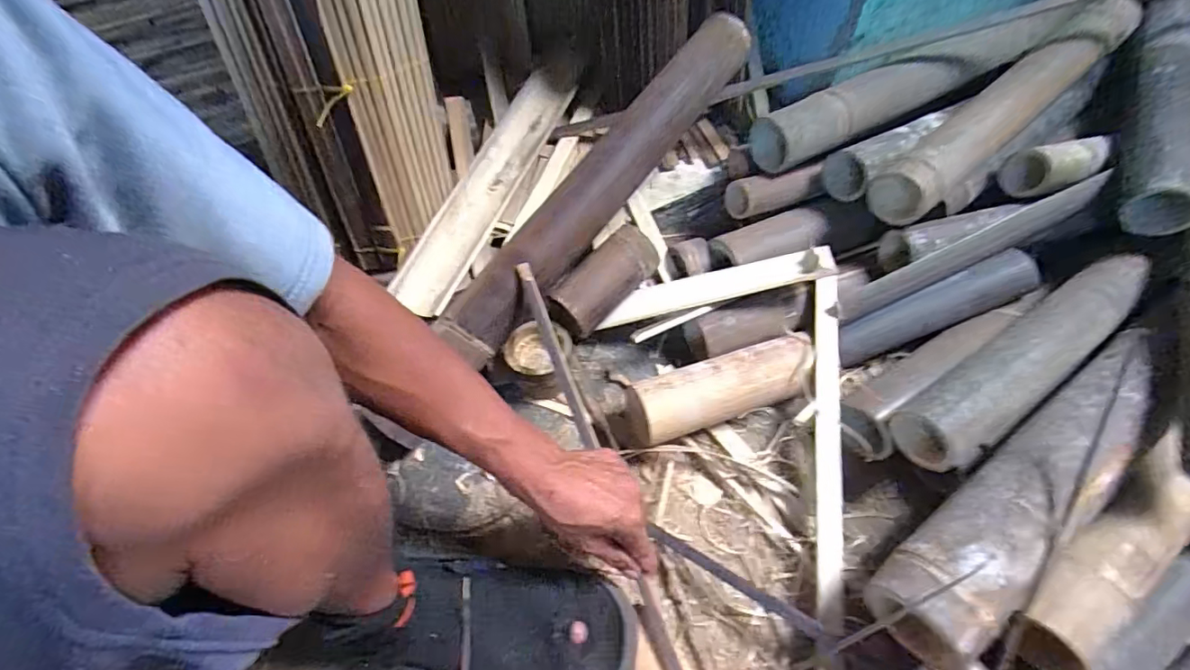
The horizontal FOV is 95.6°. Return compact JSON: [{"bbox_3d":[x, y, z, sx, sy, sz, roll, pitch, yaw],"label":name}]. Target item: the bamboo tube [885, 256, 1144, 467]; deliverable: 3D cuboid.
[{"bbox_3d":[0.457,0.019,0.572,0.344,0.056,0.068,-31,63,-18],"label":"bamboo tube"}]

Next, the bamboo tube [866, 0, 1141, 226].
[{"bbox_3d":[0.524,-0.289,0.686,0.470,0.068,0.067,-38,65,-14],"label":"bamboo tube"}]

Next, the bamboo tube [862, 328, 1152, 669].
[{"bbox_3d":[0.410,0.131,0.504,0.412,0.089,0.088,-35,64,-19],"label":"bamboo tube"}]

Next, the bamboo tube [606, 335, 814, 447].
[{"bbox_3d":[0.143,0.067,0.627,0.242,0.079,0.077,-15,59,-9],"label":"bamboo tube"}]

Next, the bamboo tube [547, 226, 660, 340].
[{"bbox_3d":[0.009,-0.066,0.657,0.149,0.055,0.066,-45,67,-10],"label":"bamboo tube"}]

